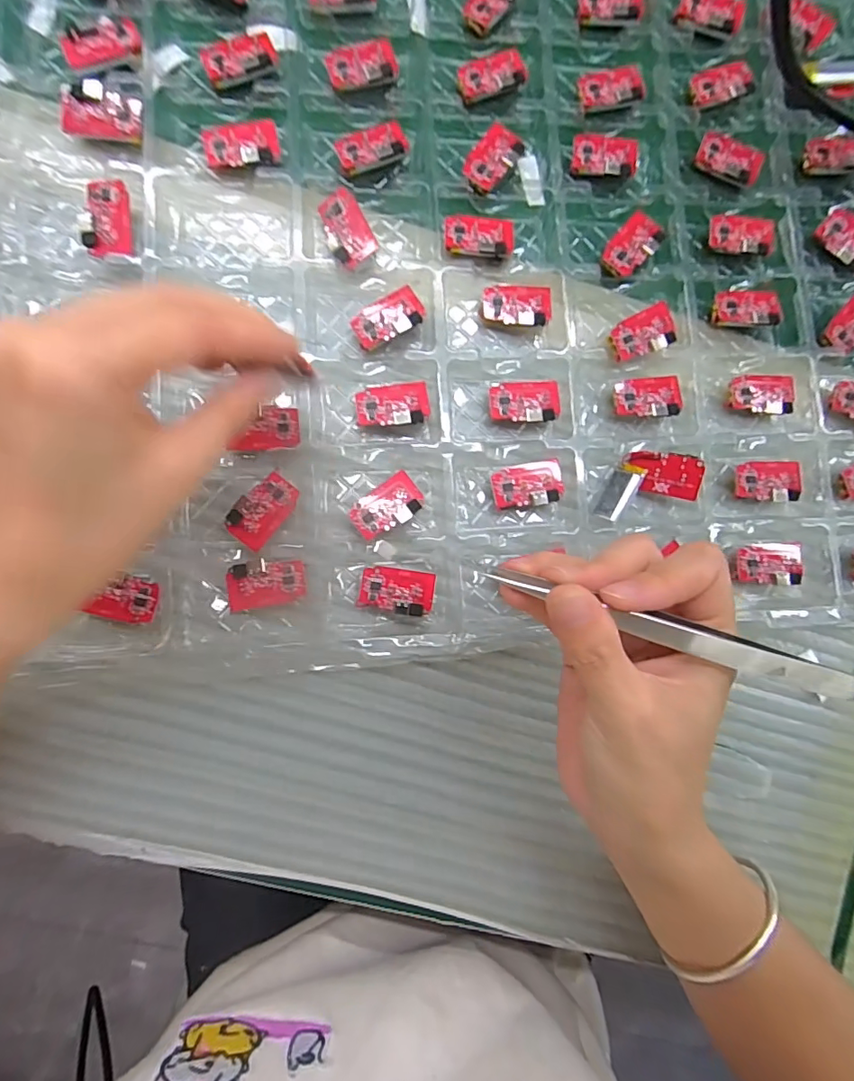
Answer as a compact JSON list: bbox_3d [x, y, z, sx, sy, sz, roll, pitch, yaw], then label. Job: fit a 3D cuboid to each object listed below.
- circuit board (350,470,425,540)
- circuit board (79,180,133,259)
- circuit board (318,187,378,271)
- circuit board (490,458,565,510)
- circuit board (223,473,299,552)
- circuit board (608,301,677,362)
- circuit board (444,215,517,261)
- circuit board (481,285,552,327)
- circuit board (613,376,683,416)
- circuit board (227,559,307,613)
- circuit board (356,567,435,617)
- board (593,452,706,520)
[{"bbox_3d":[-0.019,-0.016,0.246,0.036,0.004,0.022,-39,81,-9],"label":"circuit board"},{"bbox_3d":[-0.149,-0.149,0.234,0.021,0.004,0.037,-6,85,-9],"label":"circuit board"},{"bbox_3d":[-0.041,-0.154,0.253,0.021,0.010,0.034,-30,92,-6],"label":"circuit board"},{"bbox_3d":[0.051,-0.028,0.257,0.036,0.011,0.021,-11,90,-6],"label":"circuit board"},{"bbox_3d":[-0.078,-0.014,0.240,0.021,0.004,0.035,38,83,-11],"label":"circuit board"},{"bbox_3d":[0.112,-0.108,0.265,0.035,0.007,0.021,-26,91,-6],"label":"circuit board"},{"bbox_3d":[0.027,-0.155,0.260,0.035,0.004,0.020,4,92,-1],"label":"circuit board"},{"bbox_3d":[0.046,-0.120,0.261,0.036,0.011,0.021,-1,89,-6],"label":"circuit board"},{"bbox_3d":[0.115,-0.074,0.263,0.034,0.004,0.022,-2,74,-1],"label":"circuit board"},{"bbox_3d":[-0.076,0.020,0.241,0.035,0.010,0.022,-10,90,-6],"label":"circuit board"},{"bbox_3d":[-0.014,0.025,0.245,0.035,0.005,0.021,8,80,-5],"label":"circuit board"},{"bbox_3d":[0.112,-0.030,0.260,0.054,0.010,0.031,-15,71,4],"label":"board"}]

